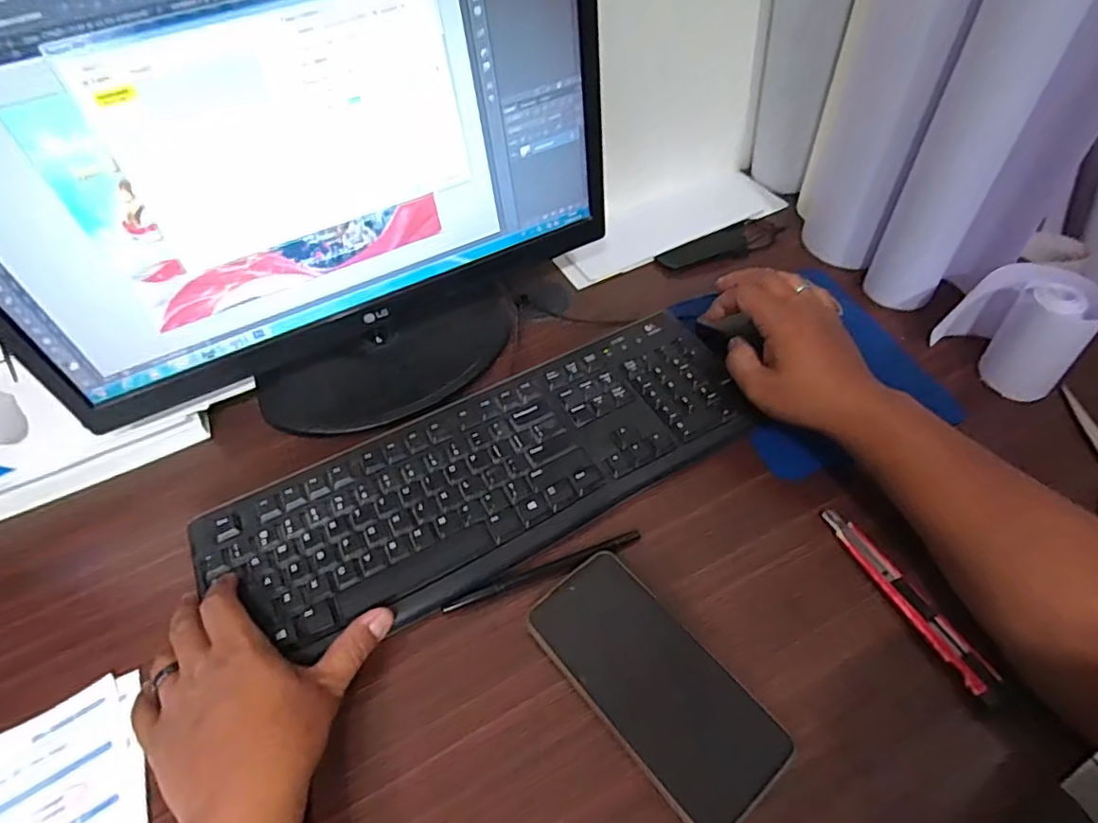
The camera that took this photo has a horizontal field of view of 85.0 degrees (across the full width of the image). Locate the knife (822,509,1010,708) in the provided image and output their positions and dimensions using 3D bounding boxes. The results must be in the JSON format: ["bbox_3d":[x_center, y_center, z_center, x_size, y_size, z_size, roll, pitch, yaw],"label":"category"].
[{"bbox_3d":[0.234,0.123,0.396,0.019,0.015,0.141,-22,53,-14],"label":"knife"}]

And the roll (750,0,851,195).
[{"bbox_3d":[0.244,-0.374,0.592,0.083,0.310,0.056,9,52,11],"label":"roll"}]

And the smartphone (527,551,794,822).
[{"bbox_3d":[0.064,0.165,0.370,0.076,0.014,0.160,-34,56,-22],"label":"smartphone"}]

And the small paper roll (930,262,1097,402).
[{"bbox_3d":[0.383,-0.071,0.492,0.093,0.091,0.052,35,61,28],"label":"small paper roll"}]

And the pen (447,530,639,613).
[{"bbox_3d":[-0.003,0.111,0.417,0.144,0.005,0.010,-18,52,-11],"label":"pen"}]

